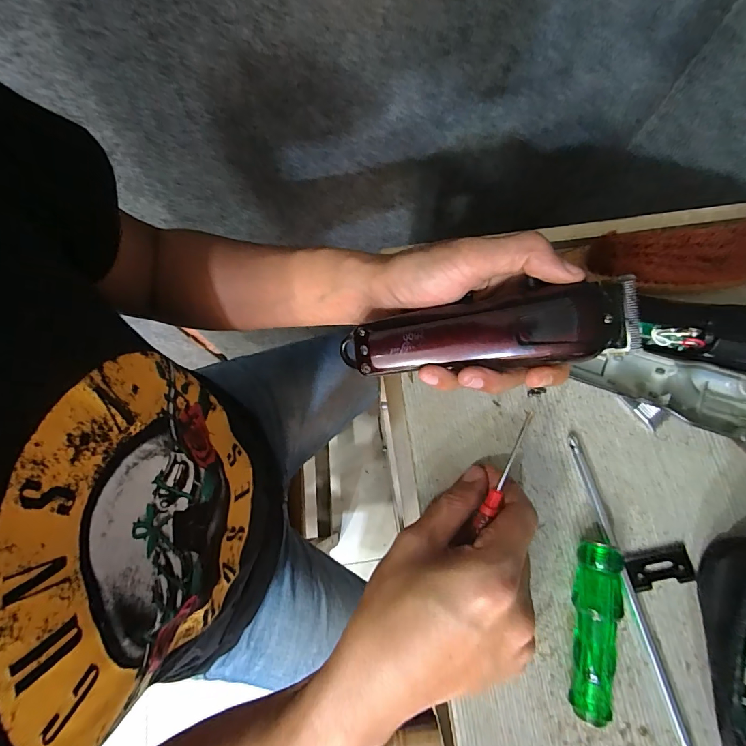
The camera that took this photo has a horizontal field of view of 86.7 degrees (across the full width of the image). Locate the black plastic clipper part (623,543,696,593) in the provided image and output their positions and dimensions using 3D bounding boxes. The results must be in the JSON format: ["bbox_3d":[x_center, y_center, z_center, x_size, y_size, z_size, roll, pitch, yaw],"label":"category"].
[{"bbox_3d":[0.183,0.125,0.252,0.042,0.004,0.022,-10,75,-2],"label":"black plastic clipper part"}]

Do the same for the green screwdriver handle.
[{"bbox_3d":[0.130,0.151,0.236,0.021,0.023,0.093,12,76,4],"label":"green screwdriver handle"}]

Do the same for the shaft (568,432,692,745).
[{"bbox_3d":[0.161,0.132,0.249,0.010,0.007,0.189,-13,75,-3],"label":"shaft"}]

